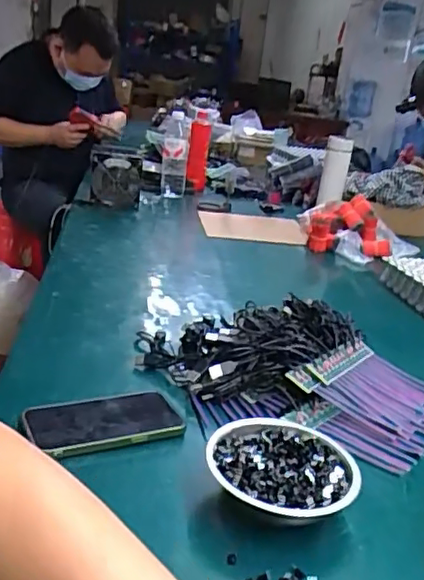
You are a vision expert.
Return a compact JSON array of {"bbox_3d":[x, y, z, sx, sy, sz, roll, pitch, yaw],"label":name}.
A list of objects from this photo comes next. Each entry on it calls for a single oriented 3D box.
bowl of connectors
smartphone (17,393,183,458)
[{"bbox_3d":[0.058,0.160,0.508,0.122,0.037,0.123,7,19,-2],"label":"bowl of connectors"},{"bbox_3d":[-0.104,0.126,0.578,0.143,0.010,0.082,-1,21,-25],"label":"smartphone"}]

